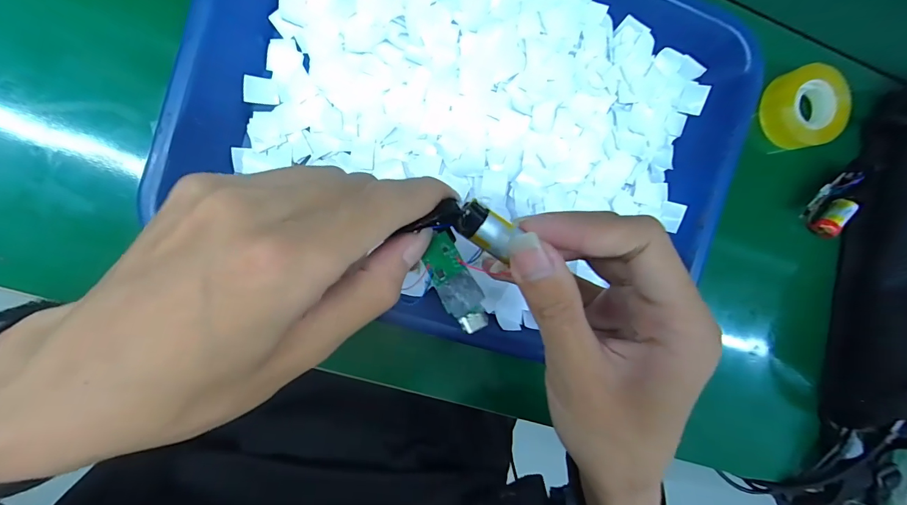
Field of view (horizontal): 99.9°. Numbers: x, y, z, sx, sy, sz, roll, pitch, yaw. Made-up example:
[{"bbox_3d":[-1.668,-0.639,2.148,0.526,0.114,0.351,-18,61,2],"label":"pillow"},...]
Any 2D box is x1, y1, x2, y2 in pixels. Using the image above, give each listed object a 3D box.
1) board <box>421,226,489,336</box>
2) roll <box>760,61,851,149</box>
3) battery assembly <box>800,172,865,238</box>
[{"bbox_3d":[0.000,0.012,0.156,0.016,0.004,0.044,-23,69,-4],"label":"board"},{"bbox_3d":[0.264,-0.108,0.285,0.049,0.023,0.055,-10,97,-6],"label":"roll"},{"bbox_3d":[0.291,-0.037,0.293,0.042,0.021,0.031,-45,98,-1],"label":"battery assembly"}]

